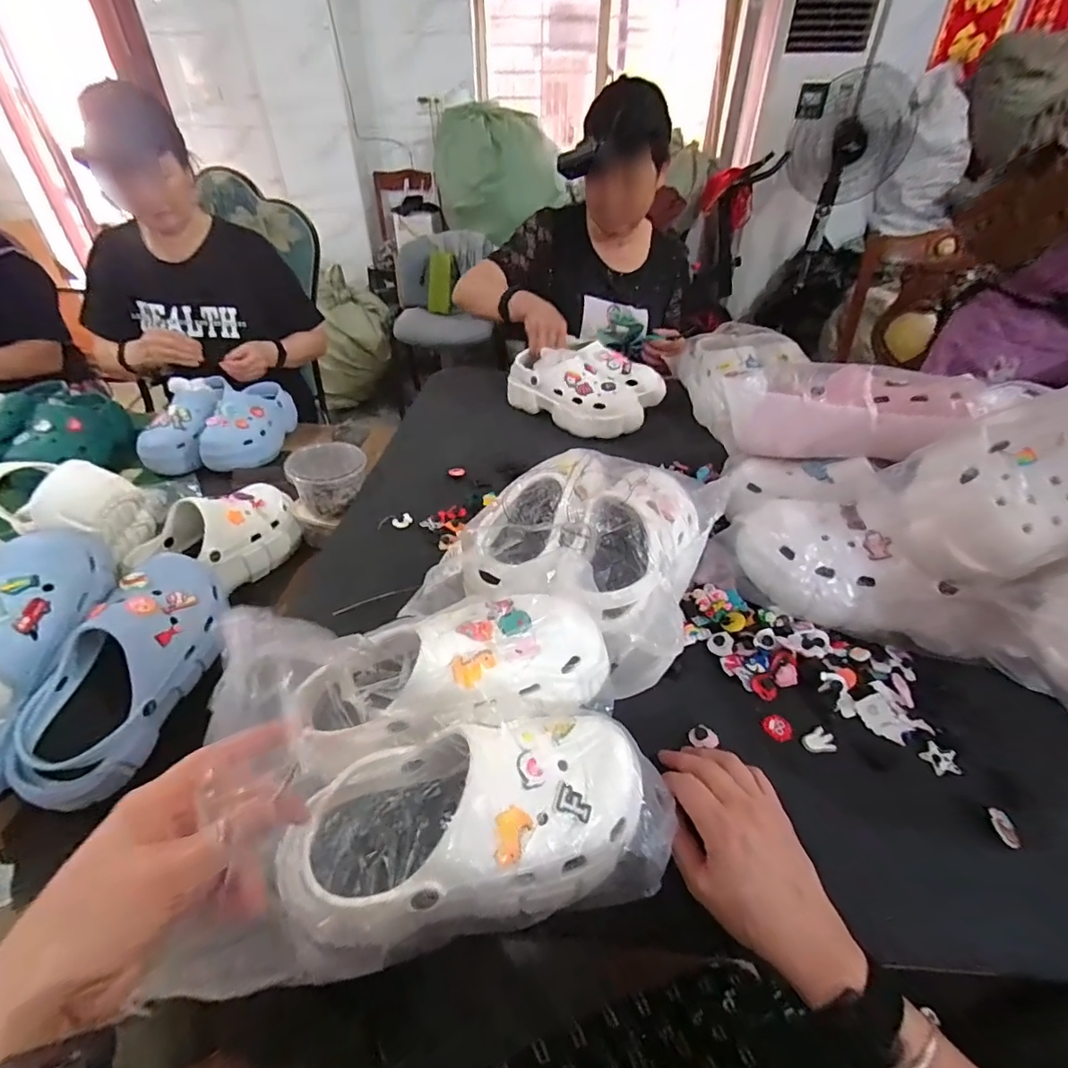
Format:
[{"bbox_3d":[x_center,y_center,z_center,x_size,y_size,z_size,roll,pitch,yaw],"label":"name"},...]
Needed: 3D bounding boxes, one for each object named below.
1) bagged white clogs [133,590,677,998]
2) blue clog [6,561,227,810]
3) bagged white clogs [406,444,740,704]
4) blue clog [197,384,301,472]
[{"bbox_3d":[-0.062,0.147,0.357,0.280,0.114,0.203,-9,40,-12],"label":"bagged white clogs"},{"bbox_3d":[-0.416,0.130,0.523,0.093,0.089,0.264,6,55,7],"label":"blue clog"},{"bbox_3d":[0.062,-0.009,0.567,0.256,0.106,0.337,17,42,19],"label":"bagged white clogs"},{"bbox_3d":[-0.573,-0.225,1.039,0.107,0.095,0.226,5,39,5],"label":"blue clog"}]

